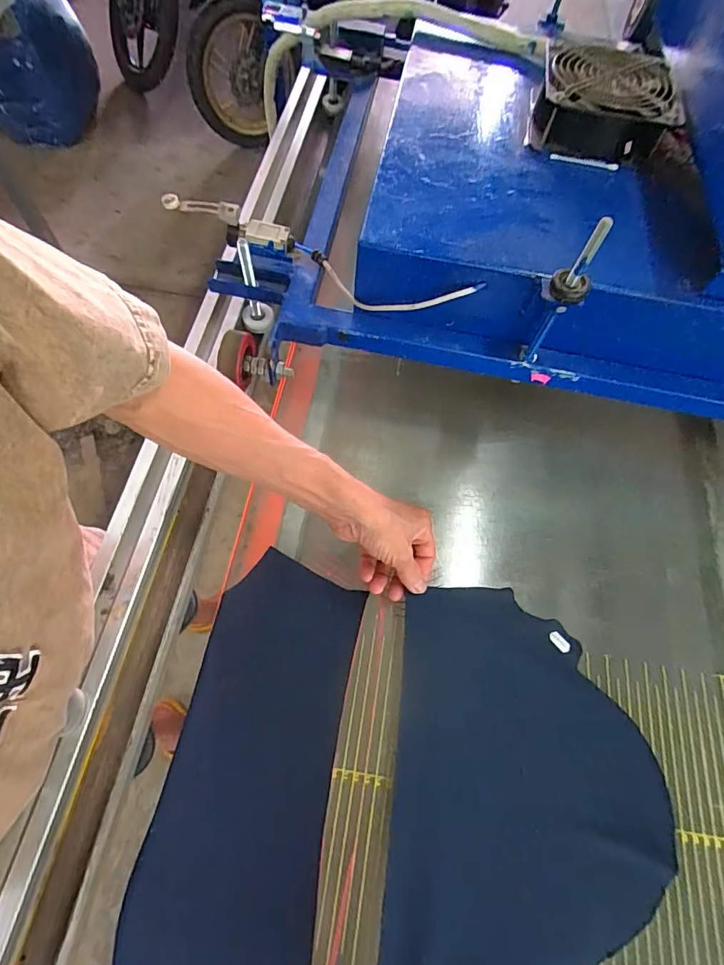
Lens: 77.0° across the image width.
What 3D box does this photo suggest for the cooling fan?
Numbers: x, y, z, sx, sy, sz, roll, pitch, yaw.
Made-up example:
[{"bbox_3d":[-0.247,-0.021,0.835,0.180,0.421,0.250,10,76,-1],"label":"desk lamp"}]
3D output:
[{"bbox_3d":[0.272,-0.430,0.519,0.147,0.060,0.131,13,66,3],"label":"cooling fan"}]

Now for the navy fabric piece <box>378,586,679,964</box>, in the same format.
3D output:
[{"bbox_3d":[0.146,0.273,0.402,0.241,0.043,0.332,8,66,1],"label":"navy fabric piece"}]

